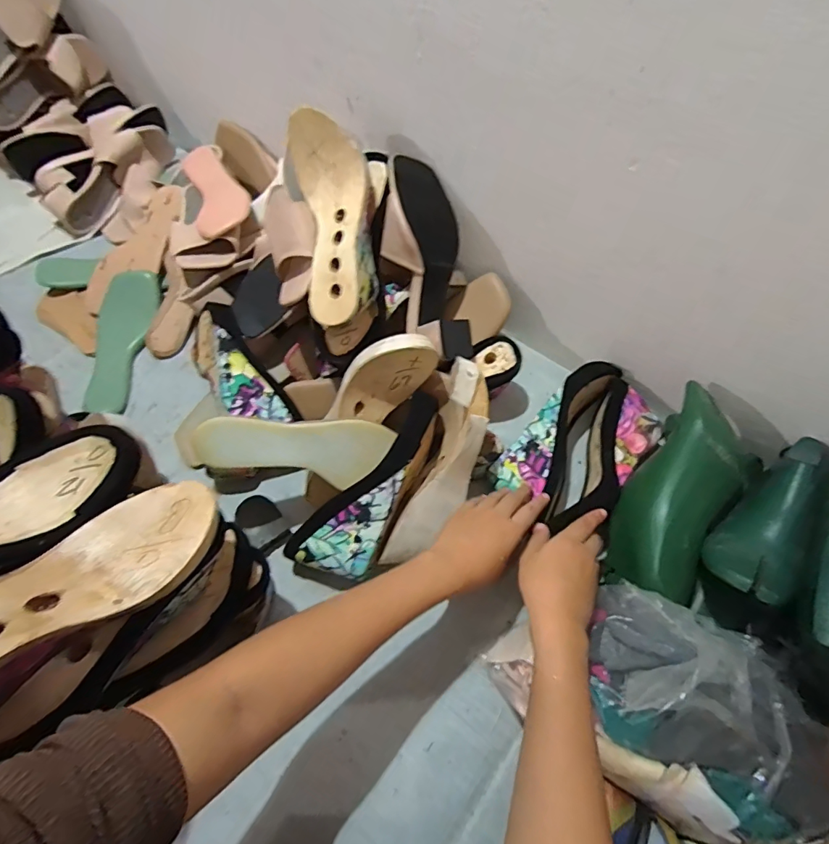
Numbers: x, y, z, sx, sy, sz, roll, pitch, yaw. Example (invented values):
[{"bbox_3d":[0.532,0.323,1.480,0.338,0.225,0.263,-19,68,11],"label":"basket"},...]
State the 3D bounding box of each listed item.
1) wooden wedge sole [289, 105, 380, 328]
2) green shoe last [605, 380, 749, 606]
[{"bbox_3d":[-0.086,-0.221,0.529,0.083,0.057,0.226,-8,87,-4],"label":"wooden wedge sole"},{"bbox_3d":[0.289,0.078,0.497,0.113,0.090,0.220,27,83,14],"label":"green shoe last"}]

